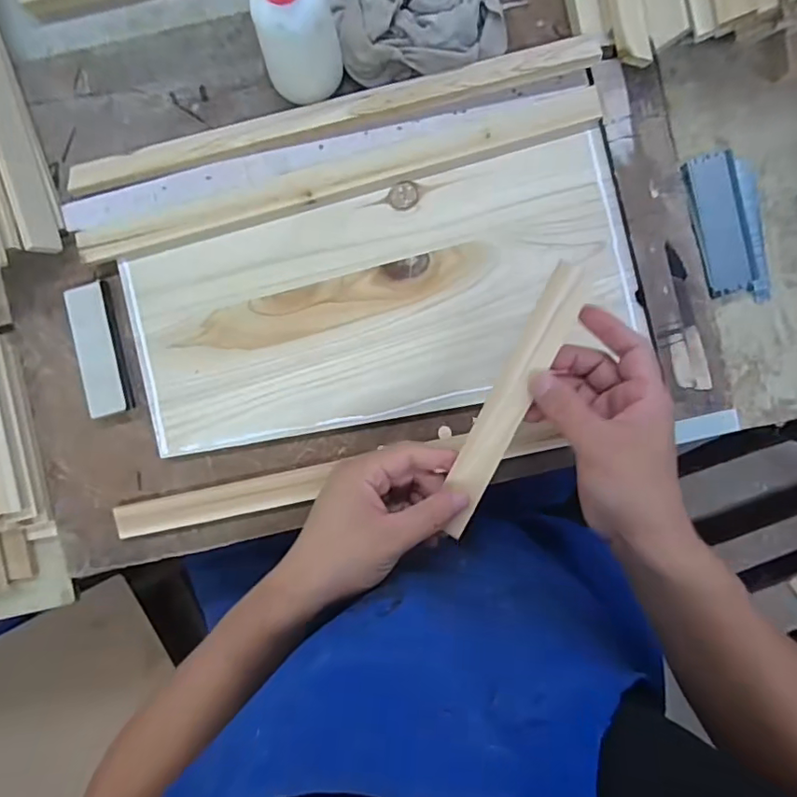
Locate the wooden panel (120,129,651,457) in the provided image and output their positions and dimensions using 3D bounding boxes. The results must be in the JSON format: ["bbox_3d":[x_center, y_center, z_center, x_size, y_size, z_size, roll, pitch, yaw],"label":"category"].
[{"bbox_3d":[-0.011,-0.080,0.446,0.420,0.011,0.184,-16,90,1],"label":"wooden panel"}]

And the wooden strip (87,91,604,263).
[{"bbox_3d":[-0.048,-0.185,0.446,0.444,0.016,0.031,-16,90,1],"label":"wooden strip"}]

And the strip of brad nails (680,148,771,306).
[{"bbox_3d":[0.291,-0.149,0.457,0.062,0.014,0.126,-9,90,1],"label":"strip of brad nails"}]

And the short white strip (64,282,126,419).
[{"bbox_3d":[-0.256,-0.040,0.448,0.029,0.018,0.109,-11,90,1],"label":"short white strip"}]

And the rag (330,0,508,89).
[{"bbox_3d":[0.012,-0.339,0.435,0.136,0.048,0.137,-14,90,1],"label":"rag"}]

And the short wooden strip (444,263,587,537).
[{"bbox_3d":[0.076,0.001,0.361,0.027,0.007,0.196,26,95,19],"label":"short wooden strip"}]

